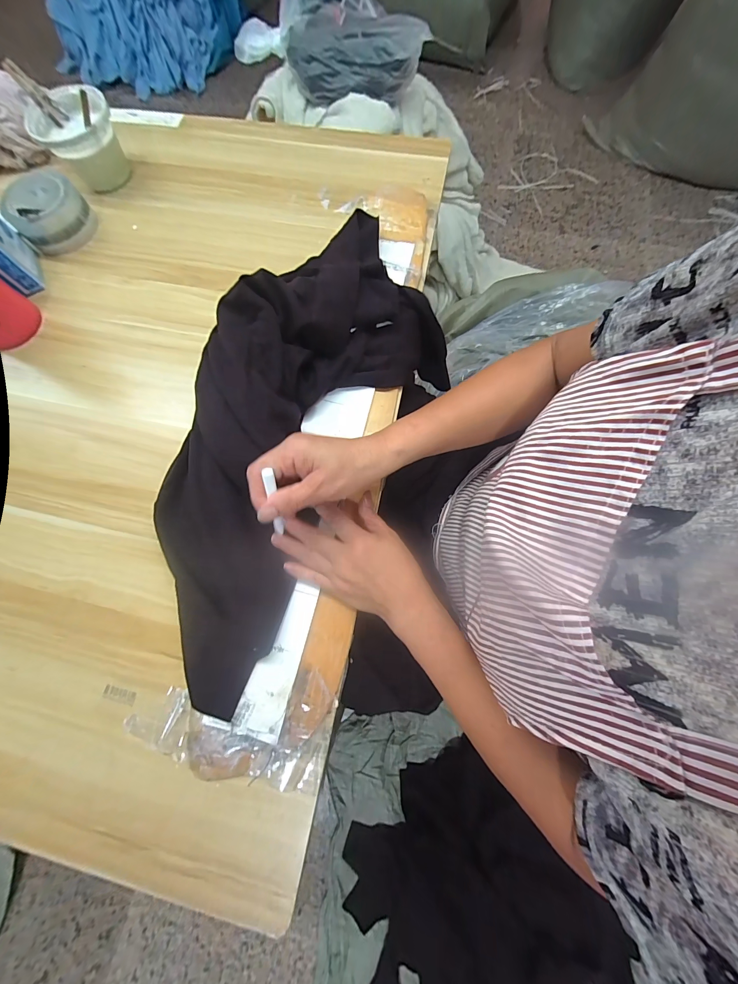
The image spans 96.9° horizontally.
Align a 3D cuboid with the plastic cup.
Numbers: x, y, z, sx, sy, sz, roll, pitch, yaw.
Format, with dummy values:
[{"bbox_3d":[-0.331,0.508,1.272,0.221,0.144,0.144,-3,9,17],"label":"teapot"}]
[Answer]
[{"bbox_3d":[-0.417,-0.513,0.479,0.101,0.090,0.102,0,76,2],"label":"plastic cup"}]

